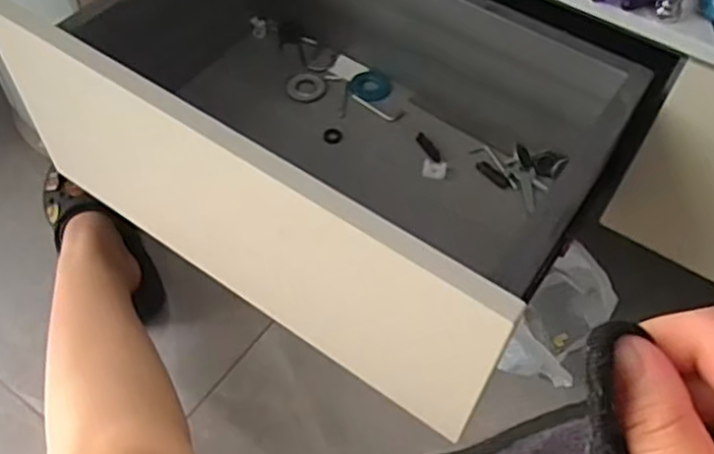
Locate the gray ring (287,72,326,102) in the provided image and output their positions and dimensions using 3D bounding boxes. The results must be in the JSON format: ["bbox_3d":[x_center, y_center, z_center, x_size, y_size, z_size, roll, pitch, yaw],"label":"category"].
[{"bbox_3d":[-0.057,-0.157,0.758,0.041,0.004,0.042,1,54,-2],"label":"gray ring"}]

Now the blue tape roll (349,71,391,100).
[{"bbox_3d":[0.016,-0.159,0.757,0.045,0.010,0.044,1,54,-2],"label":"blue tape roll"}]

